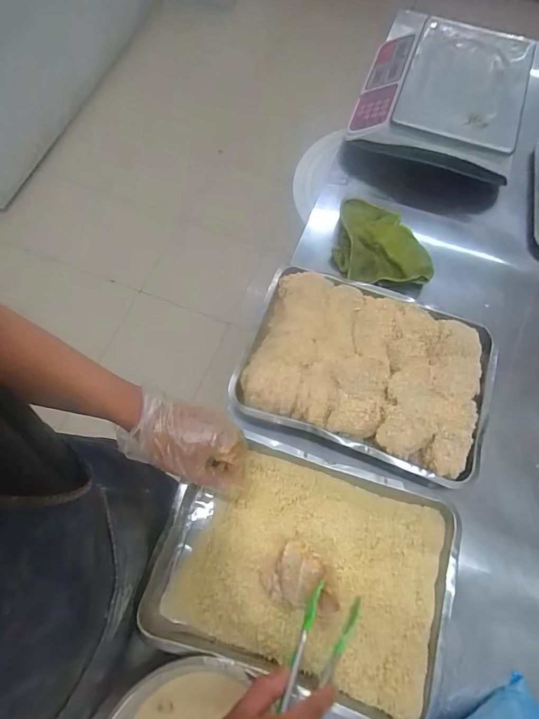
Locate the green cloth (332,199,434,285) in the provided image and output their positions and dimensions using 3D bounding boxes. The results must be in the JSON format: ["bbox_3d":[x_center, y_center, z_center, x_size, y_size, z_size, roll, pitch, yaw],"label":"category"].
[{"bbox_3d":[0.208,-0.230,0.777,0.163,0.040,0.188,1,68,-1],"label":"green cloth"}]

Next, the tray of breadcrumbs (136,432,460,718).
[{"bbox_3d":[0.046,0.275,0.556,0.371,0.045,0.269,17,69,6],"label":"tray of breadcrumbs"}]

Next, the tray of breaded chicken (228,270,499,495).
[{"bbox_3d":[0.153,0.008,0.650,0.381,0.056,0.268,19,69,7],"label":"tray of breaded chicken"}]

